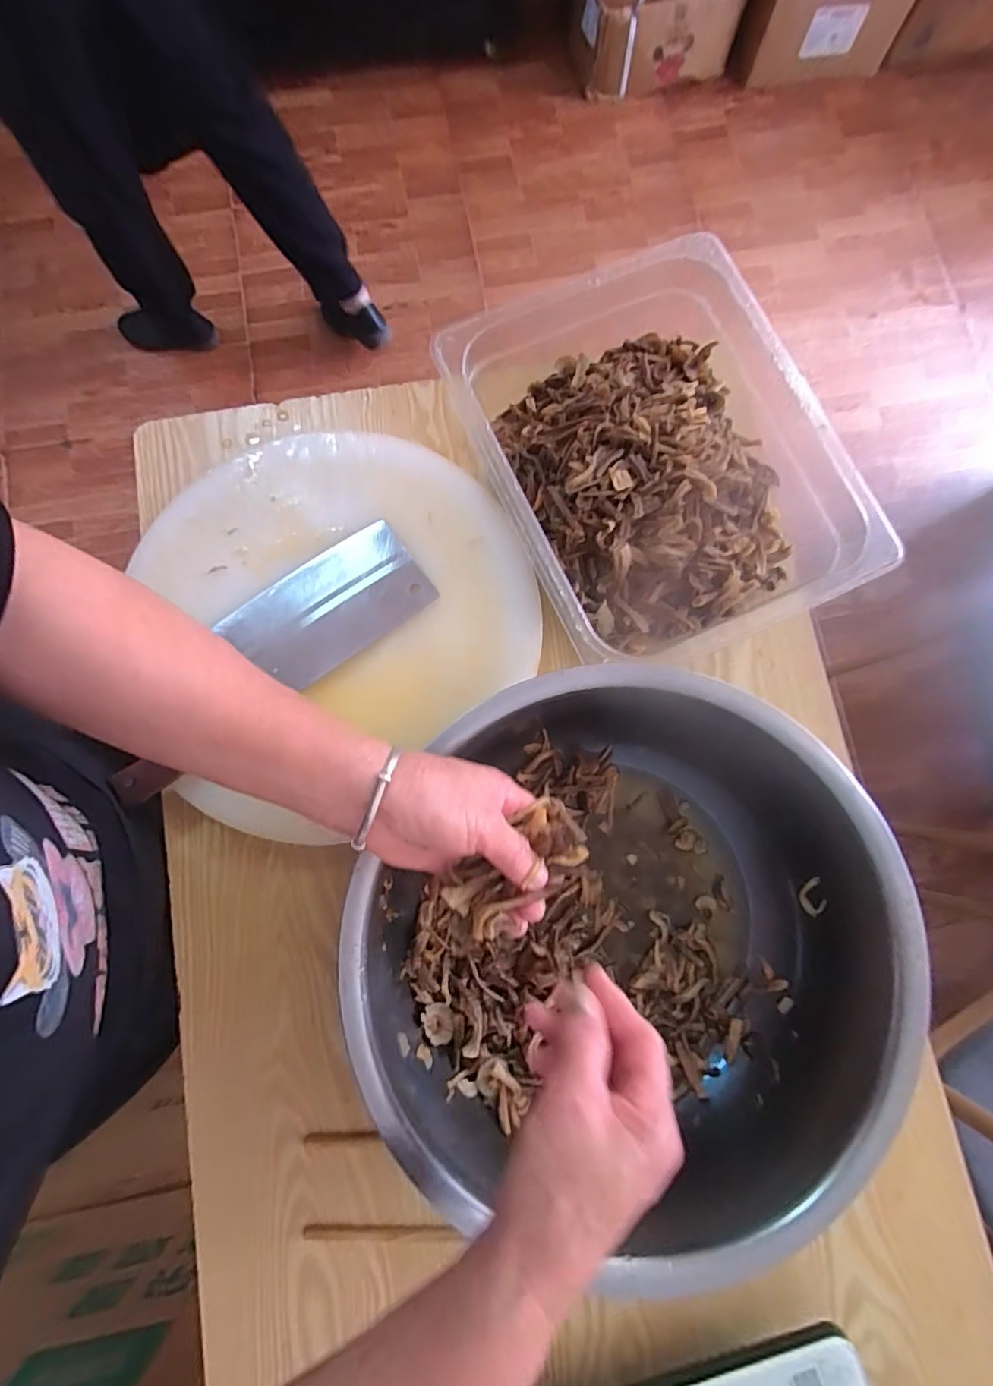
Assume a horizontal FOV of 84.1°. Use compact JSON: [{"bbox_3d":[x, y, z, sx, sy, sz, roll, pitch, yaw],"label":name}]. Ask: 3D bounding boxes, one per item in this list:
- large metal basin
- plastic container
[{"bbox_3d":[0.089,0.175,0.405,0.356,0.132,0.356,0,81,-1],"label":"large metal basin"},{"bbox_3d":[0.136,-0.187,0.471,0.272,0.092,0.317,-24,78,-6],"label":"plastic container"}]

